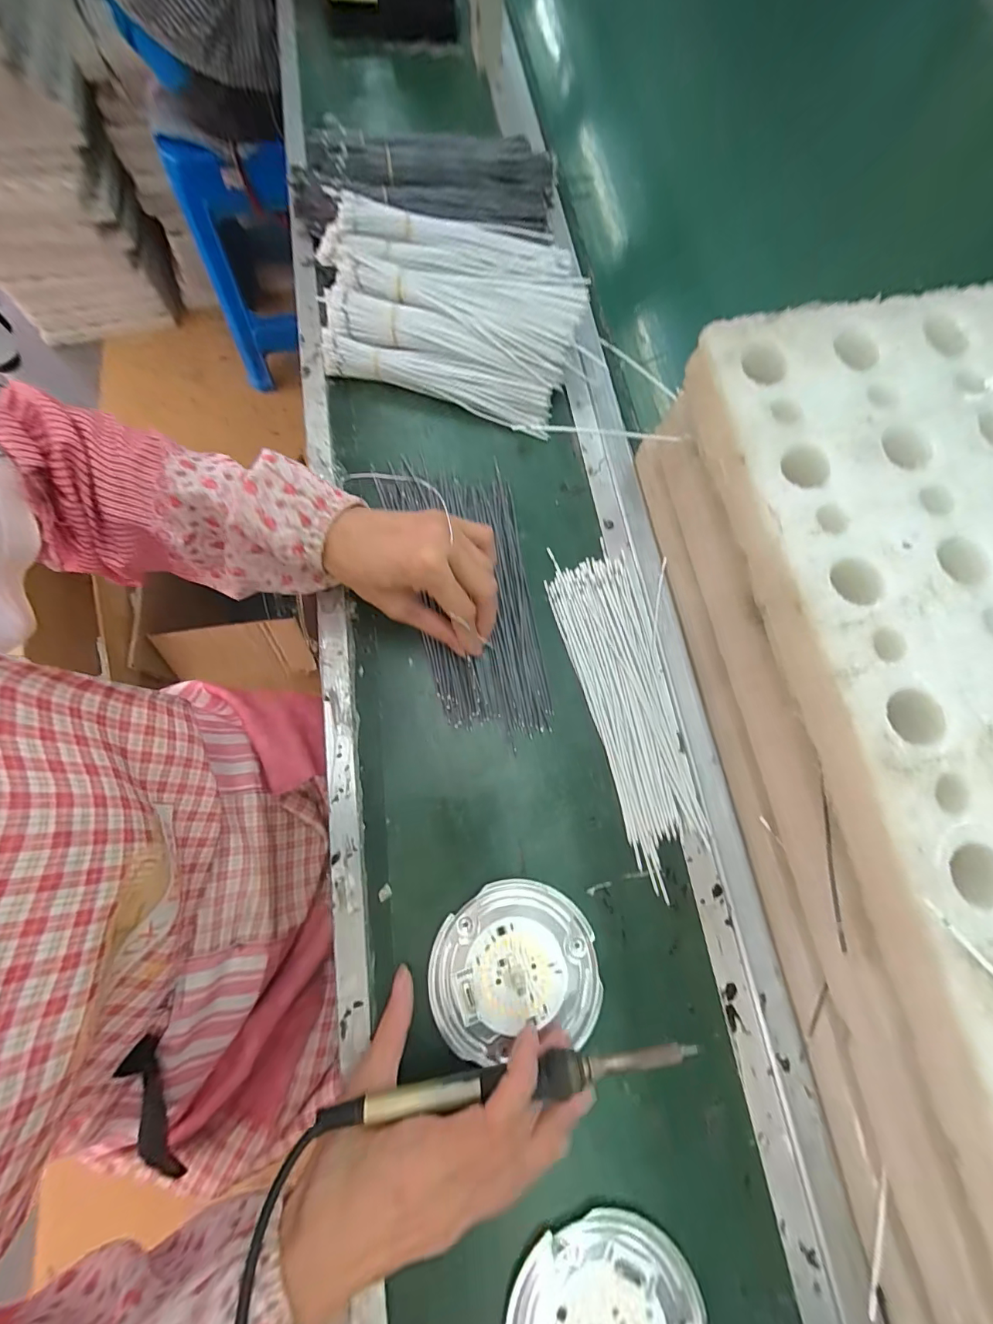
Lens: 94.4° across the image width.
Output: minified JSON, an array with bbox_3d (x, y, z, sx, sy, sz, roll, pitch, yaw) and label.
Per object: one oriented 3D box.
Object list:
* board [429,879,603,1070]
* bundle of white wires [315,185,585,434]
[{"bbox_3d":[0.011,0.192,0.292,0.102,0.009,0.092,-11,75,-3],"label":"board"},{"bbox_3d":[-0.043,-0.314,0.400,0.226,0.031,0.169,17,92,0],"label":"bundle of white wires"}]

